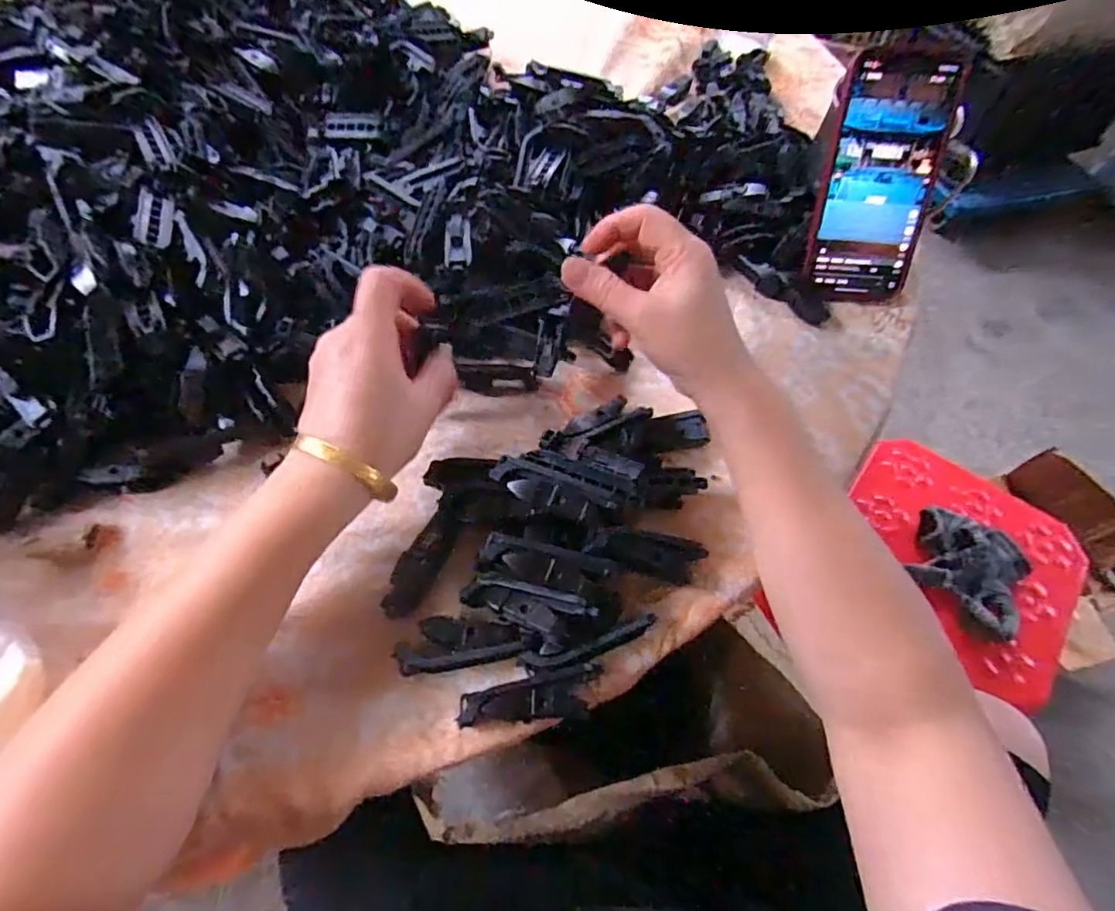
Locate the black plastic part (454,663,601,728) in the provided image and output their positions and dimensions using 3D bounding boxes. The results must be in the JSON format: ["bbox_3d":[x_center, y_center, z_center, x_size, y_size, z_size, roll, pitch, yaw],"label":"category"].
[{"bbox_3d":[-0.012,0.124,0.288,0.072,0.014,0.022,-9,63,-6],"label":"black plastic part"}]

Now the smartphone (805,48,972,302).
[{"bbox_3d":[0.229,-0.192,0.402,0.076,0.158,0.012,5,25,9],"label":"smartphone"}]

